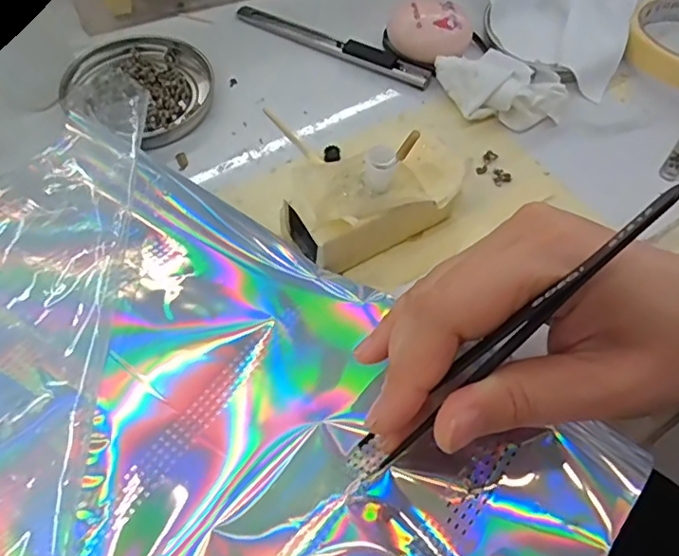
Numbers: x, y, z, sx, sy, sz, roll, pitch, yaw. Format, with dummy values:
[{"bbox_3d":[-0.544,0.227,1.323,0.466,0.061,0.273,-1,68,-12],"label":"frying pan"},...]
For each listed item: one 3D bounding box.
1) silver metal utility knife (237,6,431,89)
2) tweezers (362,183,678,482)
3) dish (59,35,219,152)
[{"bbox_3d":[-0.005,-0.140,0.341,0.126,0.008,0.015,25,61,12],"label":"silver metal utility knife"},{"bbox_3d":[0.046,0.024,0.171,0.007,0.132,0.005,-5,49,-52],"label":"tweezers"},{"bbox_3d":[-0.111,-0.107,0.318,0.082,0.007,0.071,25,61,12],"label":"dish"}]

